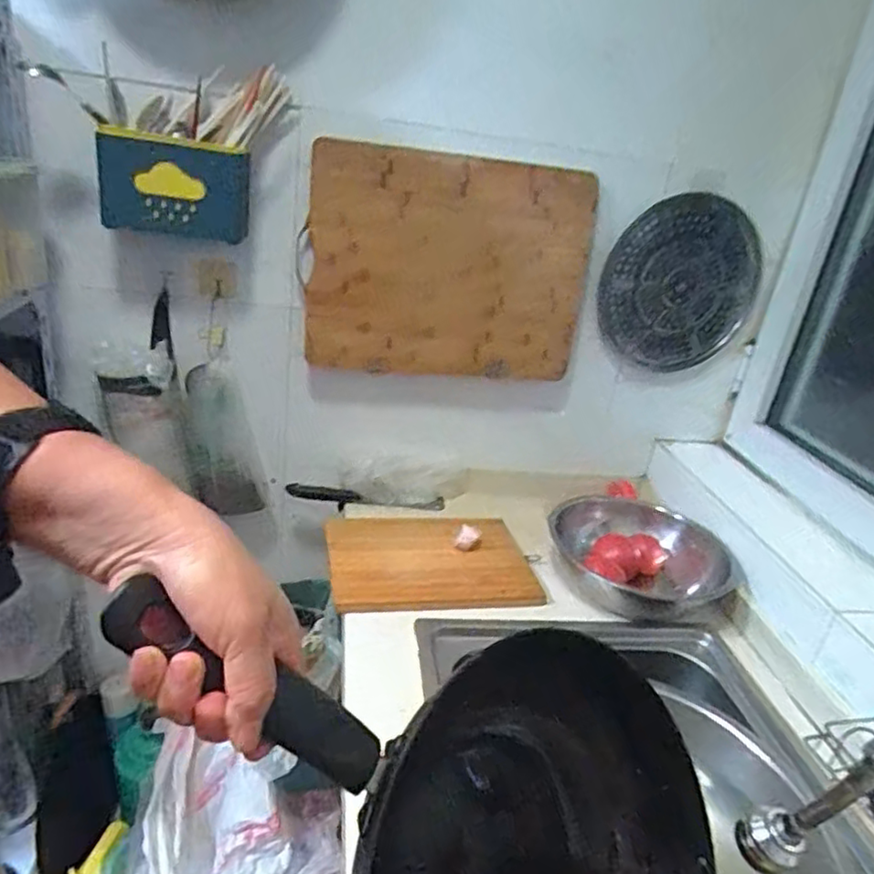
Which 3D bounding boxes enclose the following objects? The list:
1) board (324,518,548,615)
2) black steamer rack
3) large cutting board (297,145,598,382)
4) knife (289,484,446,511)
[{"bbox_3d":[-0.010,0.189,1.007,0.306,0.025,0.235,-1,29,-14],"label":"board"},{"bbox_3d":[0.435,-0.268,1.155,0.290,0.296,0.030,3,24,-12],"label":"black steamer rack"},{"bbox_3d":[0.020,-0.274,1.068,0.452,0.354,0.032,3,20,-10],"label":"large cutting board"},{"bbox_3d":[-0.127,0.112,1.157,0.277,0.037,0.026,5,24,-7],"label":"knife"}]

